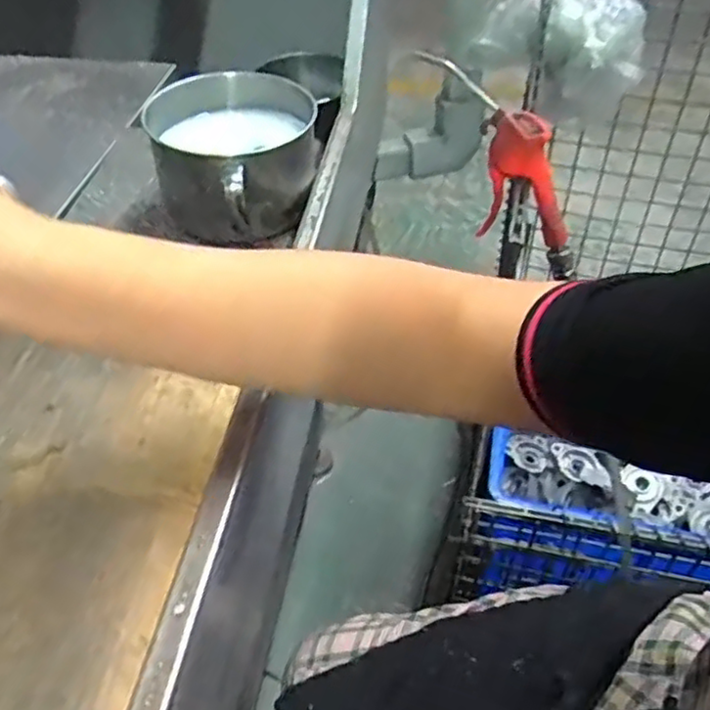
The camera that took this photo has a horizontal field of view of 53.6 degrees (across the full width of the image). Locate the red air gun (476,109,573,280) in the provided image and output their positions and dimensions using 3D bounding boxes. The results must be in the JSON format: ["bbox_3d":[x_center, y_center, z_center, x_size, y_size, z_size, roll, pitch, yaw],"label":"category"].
[{"bbox_3d":[0.153,-0.146,0.669,0.096,0.167,0.032,-5,40,37],"label":"red air gun"}]

